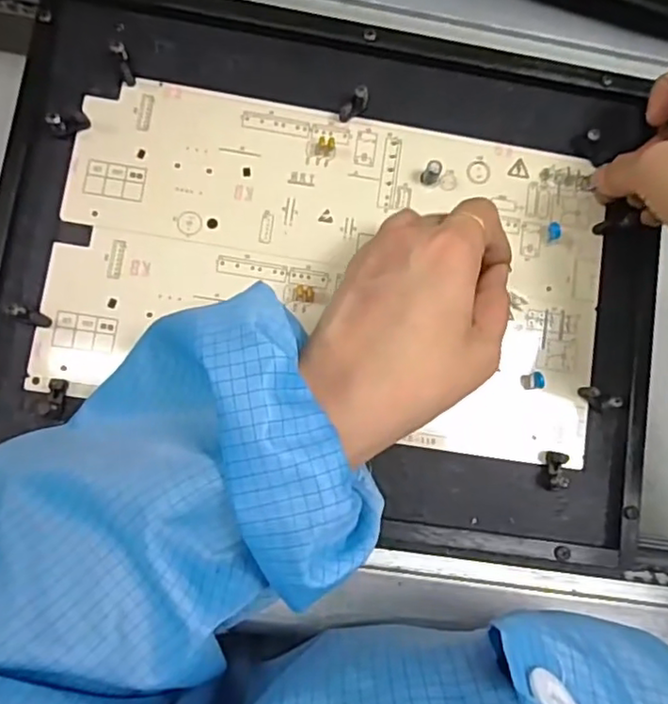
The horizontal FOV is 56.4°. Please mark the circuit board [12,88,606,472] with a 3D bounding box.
[{"bbox_3d":[0.002,-0.045,0.334,0.287,0.009,0.171,9,82,-4],"label":"circuit board"}]

